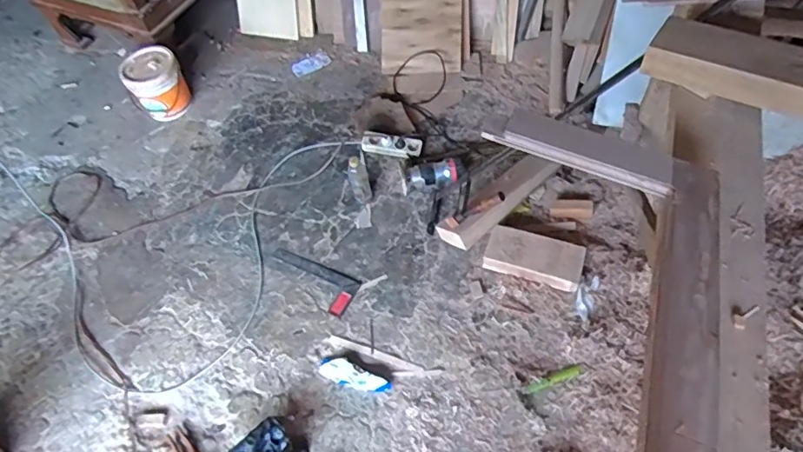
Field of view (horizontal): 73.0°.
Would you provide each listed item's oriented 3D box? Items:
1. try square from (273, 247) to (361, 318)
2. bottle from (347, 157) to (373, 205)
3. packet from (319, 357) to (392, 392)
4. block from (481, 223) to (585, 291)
[{"bbox_3d":[-0.266,0.157,1.605,0.296,0.015,0.123,25,64,18],"label":"try square"},{"bbox_3d":[-0.130,-0.140,1.669,0.058,0.193,0.081,-14,58,-4],"label":"bottle"},{"bbox_3d":[-0.122,0.394,1.421,0.194,0.008,0.063,16,61,14],"label":"packet"},{"bbox_3d":[0.372,0.089,1.531,0.264,0.063,0.130,19,62,15],"label":"block"}]

